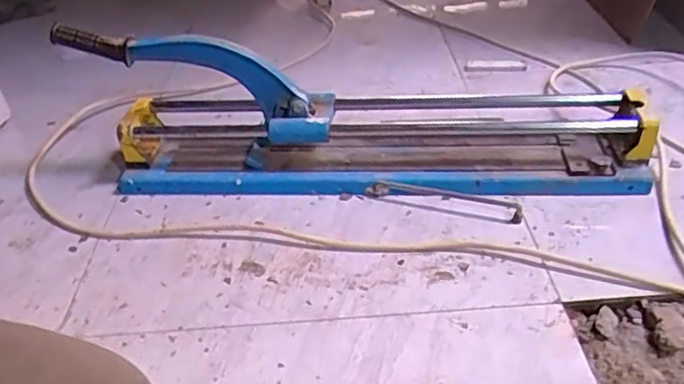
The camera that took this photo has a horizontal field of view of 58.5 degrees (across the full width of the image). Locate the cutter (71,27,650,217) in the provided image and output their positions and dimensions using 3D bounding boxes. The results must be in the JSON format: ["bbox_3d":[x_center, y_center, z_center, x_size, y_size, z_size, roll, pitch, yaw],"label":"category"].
[{"bbox_3d":[0.029,-0.113,0.886,0.834,0.216,0.173,1,37,7],"label":"cutter"}]

